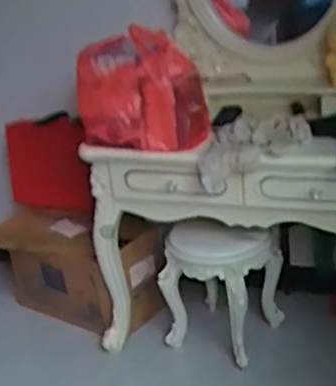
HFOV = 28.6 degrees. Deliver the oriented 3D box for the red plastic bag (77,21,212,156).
[{"bbox_3d":[-0.074,-0.303,1.956,0.387,0.340,0.257,-5,24,1],"label":"red plastic bag"}]

